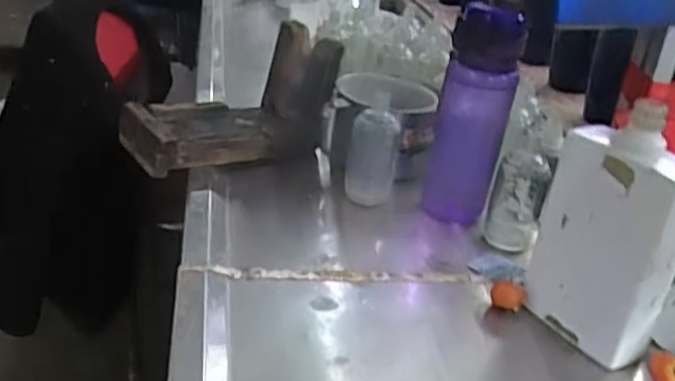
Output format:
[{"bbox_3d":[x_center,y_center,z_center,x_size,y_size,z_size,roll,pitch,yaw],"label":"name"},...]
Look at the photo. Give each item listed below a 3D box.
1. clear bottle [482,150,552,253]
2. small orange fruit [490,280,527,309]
[{"bbox_3d":[0.187,0.009,0.739,0.050,0.099,0.049,12,27,13],"label":"clear bottle"},{"bbox_3d":[0.156,0.097,0.640,0.031,0.023,0.019,10,27,10],"label":"small orange fruit"}]

